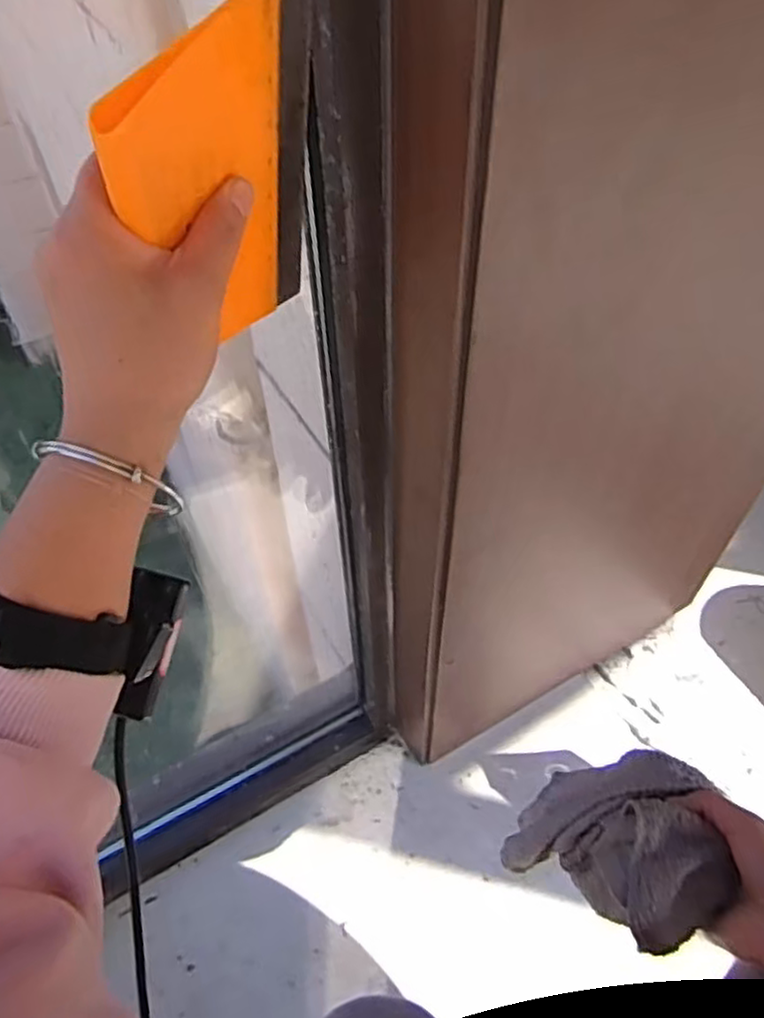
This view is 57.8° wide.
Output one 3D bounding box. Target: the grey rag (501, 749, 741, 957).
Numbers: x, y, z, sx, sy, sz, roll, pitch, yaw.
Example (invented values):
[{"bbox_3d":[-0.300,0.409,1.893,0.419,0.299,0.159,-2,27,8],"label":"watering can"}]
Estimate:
[{"bbox_3d":[0.171,0.260,0.556,0.106,0.236,0.092,-34,85,-24],"label":"grey rag"}]

